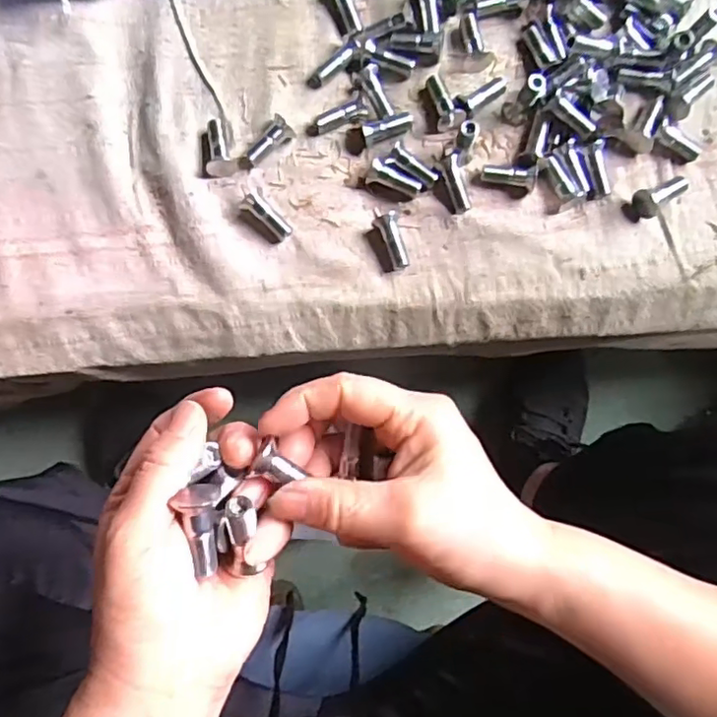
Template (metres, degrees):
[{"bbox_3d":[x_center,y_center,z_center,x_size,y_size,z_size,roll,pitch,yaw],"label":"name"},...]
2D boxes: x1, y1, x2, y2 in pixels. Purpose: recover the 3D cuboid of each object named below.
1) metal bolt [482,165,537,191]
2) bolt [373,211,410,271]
[{"bbox_3d":[0.099,-0.119,0.396,0.036,0.017,0.012,11,84,-1],"label":"metal bolt"},{"bbox_3d":[0.023,-0.075,0.392,0.015,0.011,0.035,-19,85,-4],"label":"bolt"}]

